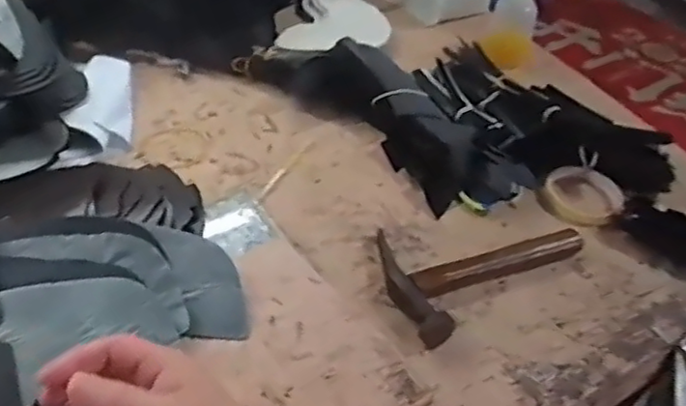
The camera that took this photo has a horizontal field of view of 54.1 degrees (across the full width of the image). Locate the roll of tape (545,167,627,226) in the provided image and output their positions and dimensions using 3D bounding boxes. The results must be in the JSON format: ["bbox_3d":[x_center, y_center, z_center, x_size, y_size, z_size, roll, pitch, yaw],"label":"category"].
[{"bbox_3d":[0.276,-0.009,0.772,0.085,0.021,0.085,4,43,-4],"label":"roll of tape"}]

